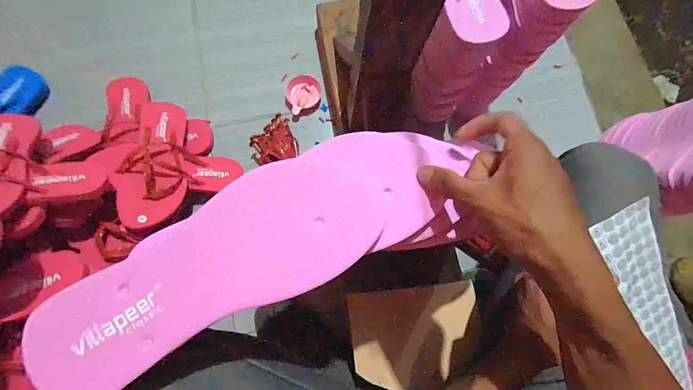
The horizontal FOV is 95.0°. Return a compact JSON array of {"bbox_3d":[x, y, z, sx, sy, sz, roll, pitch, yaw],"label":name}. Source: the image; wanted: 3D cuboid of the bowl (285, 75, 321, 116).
[{"bbox_3d":[-0.086,-0.208,0.653,0.071,0.023,0.081,-18,79,-5],"label":"bowl"}]

